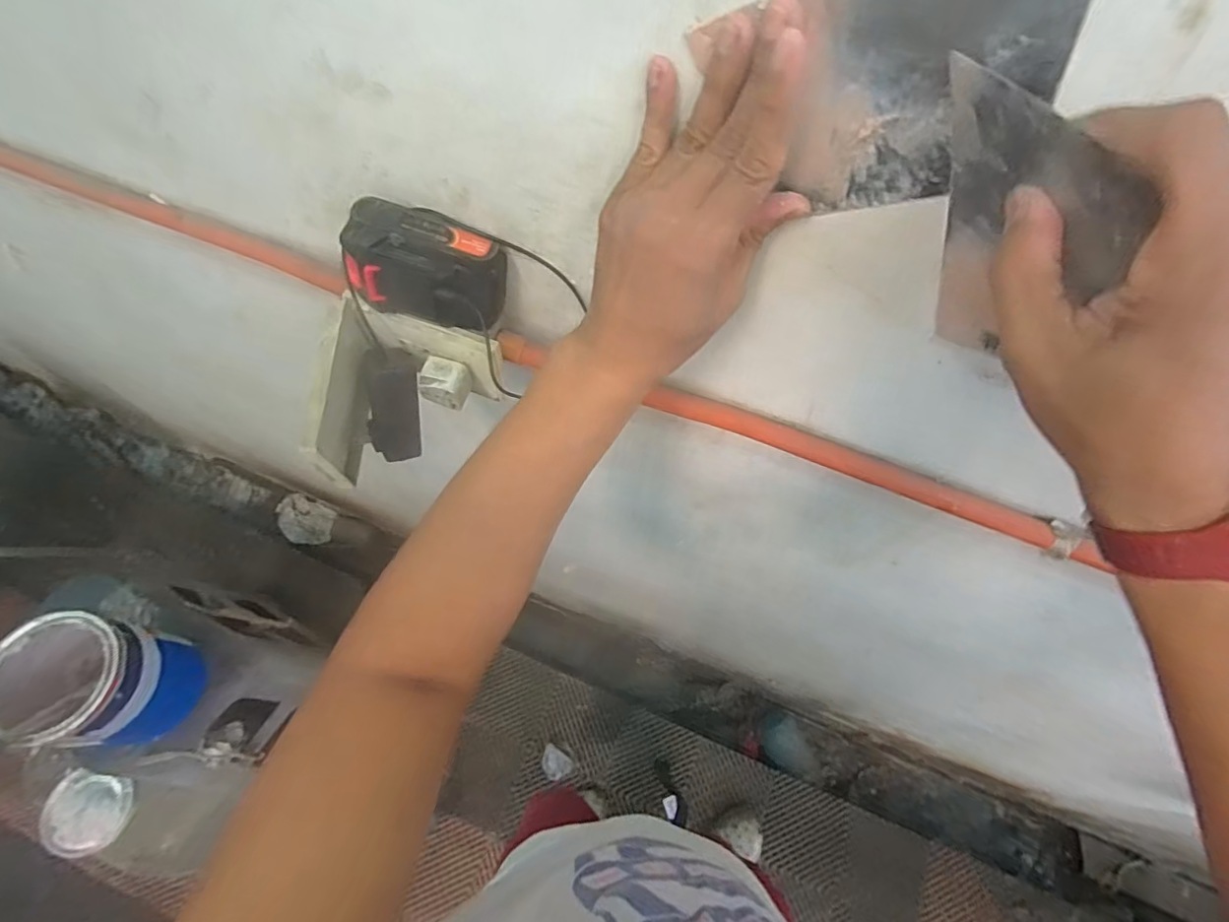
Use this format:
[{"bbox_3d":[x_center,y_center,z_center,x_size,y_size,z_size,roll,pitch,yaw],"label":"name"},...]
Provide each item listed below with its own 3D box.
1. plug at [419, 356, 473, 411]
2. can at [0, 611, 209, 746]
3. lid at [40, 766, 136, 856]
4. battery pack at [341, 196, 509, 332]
[{"bbox_3d":[-0.140,-0.065,0.462,0.034,0.029,0.031,14,64,4],"label":"plug"},{"bbox_3d":[-0.754,0.325,0.817,0.167,0.224,0.160,15,64,4],"label":"can"},{"bbox_3d":[-1.006,0.672,1.050,0.136,0.029,0.143,3,76,-13],"label":"lid"},{"bbox_3d":[-0.143,-0.146,0.419,0.116,0.069,0.054,13,64,3],"label":"battery pack"}]

